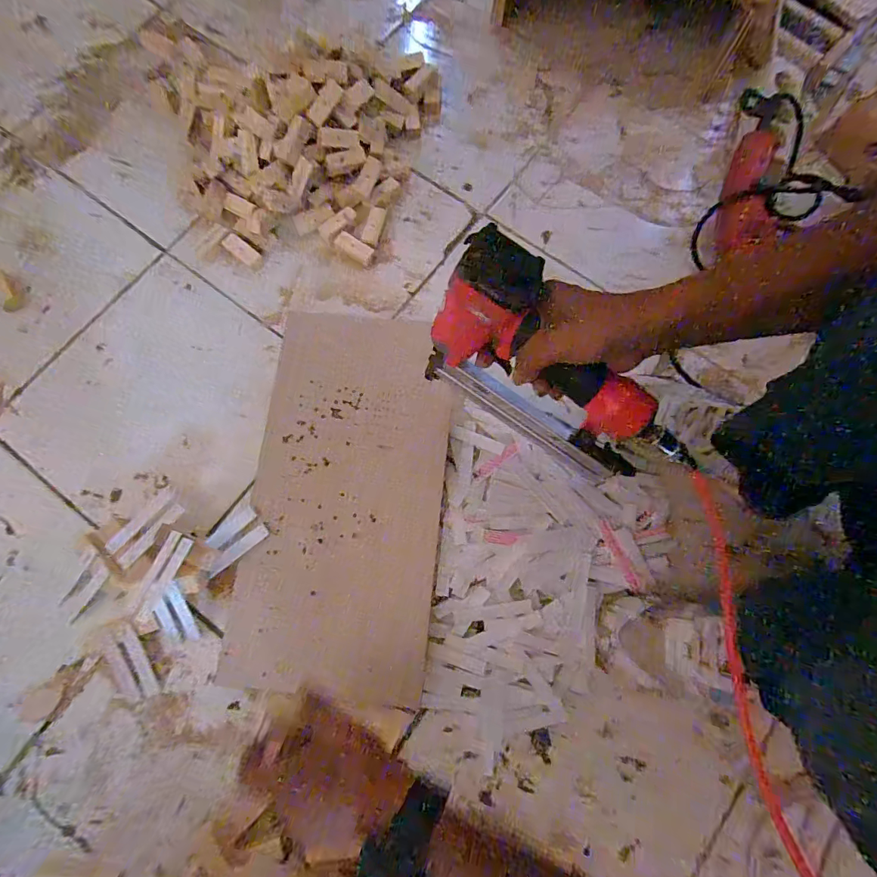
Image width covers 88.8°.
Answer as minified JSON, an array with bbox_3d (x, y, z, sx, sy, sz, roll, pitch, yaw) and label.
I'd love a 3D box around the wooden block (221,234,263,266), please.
[{"bbox_3d":[-0.256,-0.246,0.583,0.054,0.007,0.020,37,79,7],"label":"wooden block"}]

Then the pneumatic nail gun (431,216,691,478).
[{"bbox_3d":[0.100,-0.063,0.412,0.249,0.139,0.068,36,59,-14],"label":"pneumatic nail gun"}]

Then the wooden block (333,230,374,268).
[{"bbox_3d":[-0.111,-0.250,0.589,0.054,0.012,0.025,32,79,6],"label":"wooden block"}]

